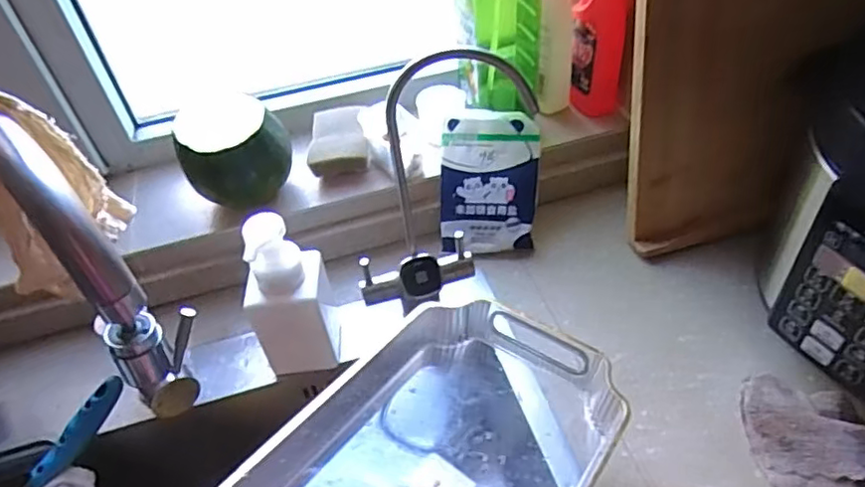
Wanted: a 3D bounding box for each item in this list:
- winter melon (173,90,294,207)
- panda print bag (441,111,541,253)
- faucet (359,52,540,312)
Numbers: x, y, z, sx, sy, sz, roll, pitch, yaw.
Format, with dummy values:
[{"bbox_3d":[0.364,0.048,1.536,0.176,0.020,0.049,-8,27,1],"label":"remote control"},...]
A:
[{"bbox_3d":[-0.213,-0.104,0.670,0.112,0.096,0.092,-20,47,-14],"label":"winter melon"},{"bbox_3d":[0.066,-0.069,0.712,0.108,0.157,0.018,1,3,6],"label":"panda print bag"},{"bbox_3d":[0.003,-0.032,0.566,0.174,0.271,0.055,-20,47,-14],"label":"faucet"}]

